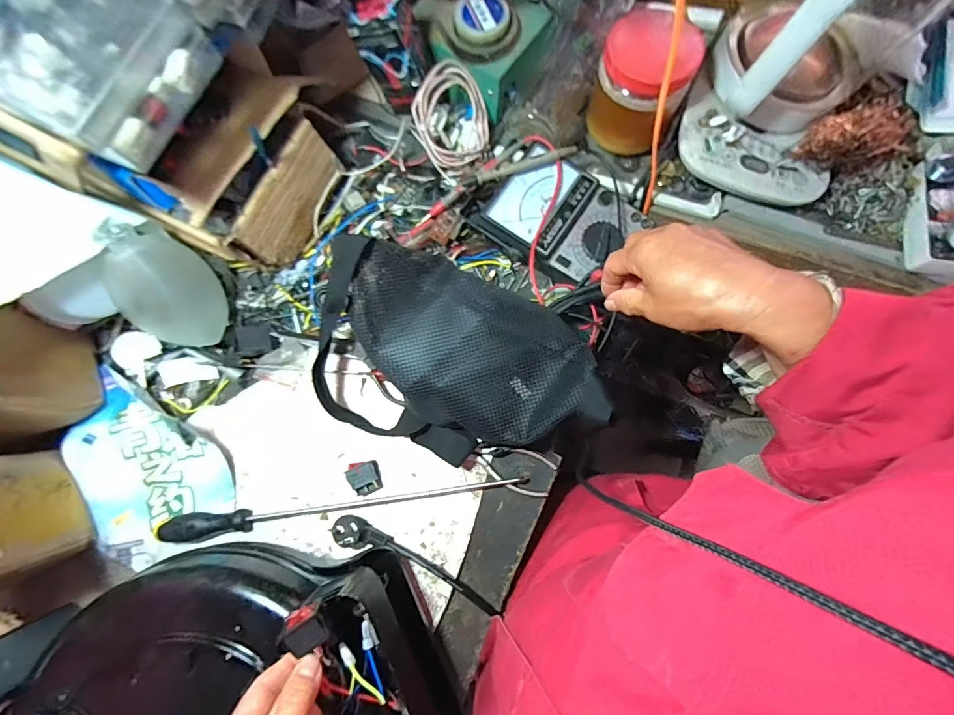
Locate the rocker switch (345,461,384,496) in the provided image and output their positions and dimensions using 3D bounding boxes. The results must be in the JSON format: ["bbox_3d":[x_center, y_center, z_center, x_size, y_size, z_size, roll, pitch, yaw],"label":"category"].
[{"bbox_3d":[-0.121,0.129,0.460,0.028,0.026,0.034,-16,79,-2],"label":"rocker switch"}]

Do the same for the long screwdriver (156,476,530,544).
[{"bbox_3d":[-0.139,0.162,0.460,0.387,0.026,0.026,-7,79,0],"label":"long screwdriver"}]

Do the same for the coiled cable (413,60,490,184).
[{"bbox_3d":[-0.031,-0.271,0.491,0.091,0.023,0.100,-11,117,-23],"label":"coiled cable"}]

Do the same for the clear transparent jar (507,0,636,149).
[{"bbox_3d":[0.104,-0.323,0.478,0.091,0.106,0.180,23,80,6],"label":"clear transparent jar"}]

